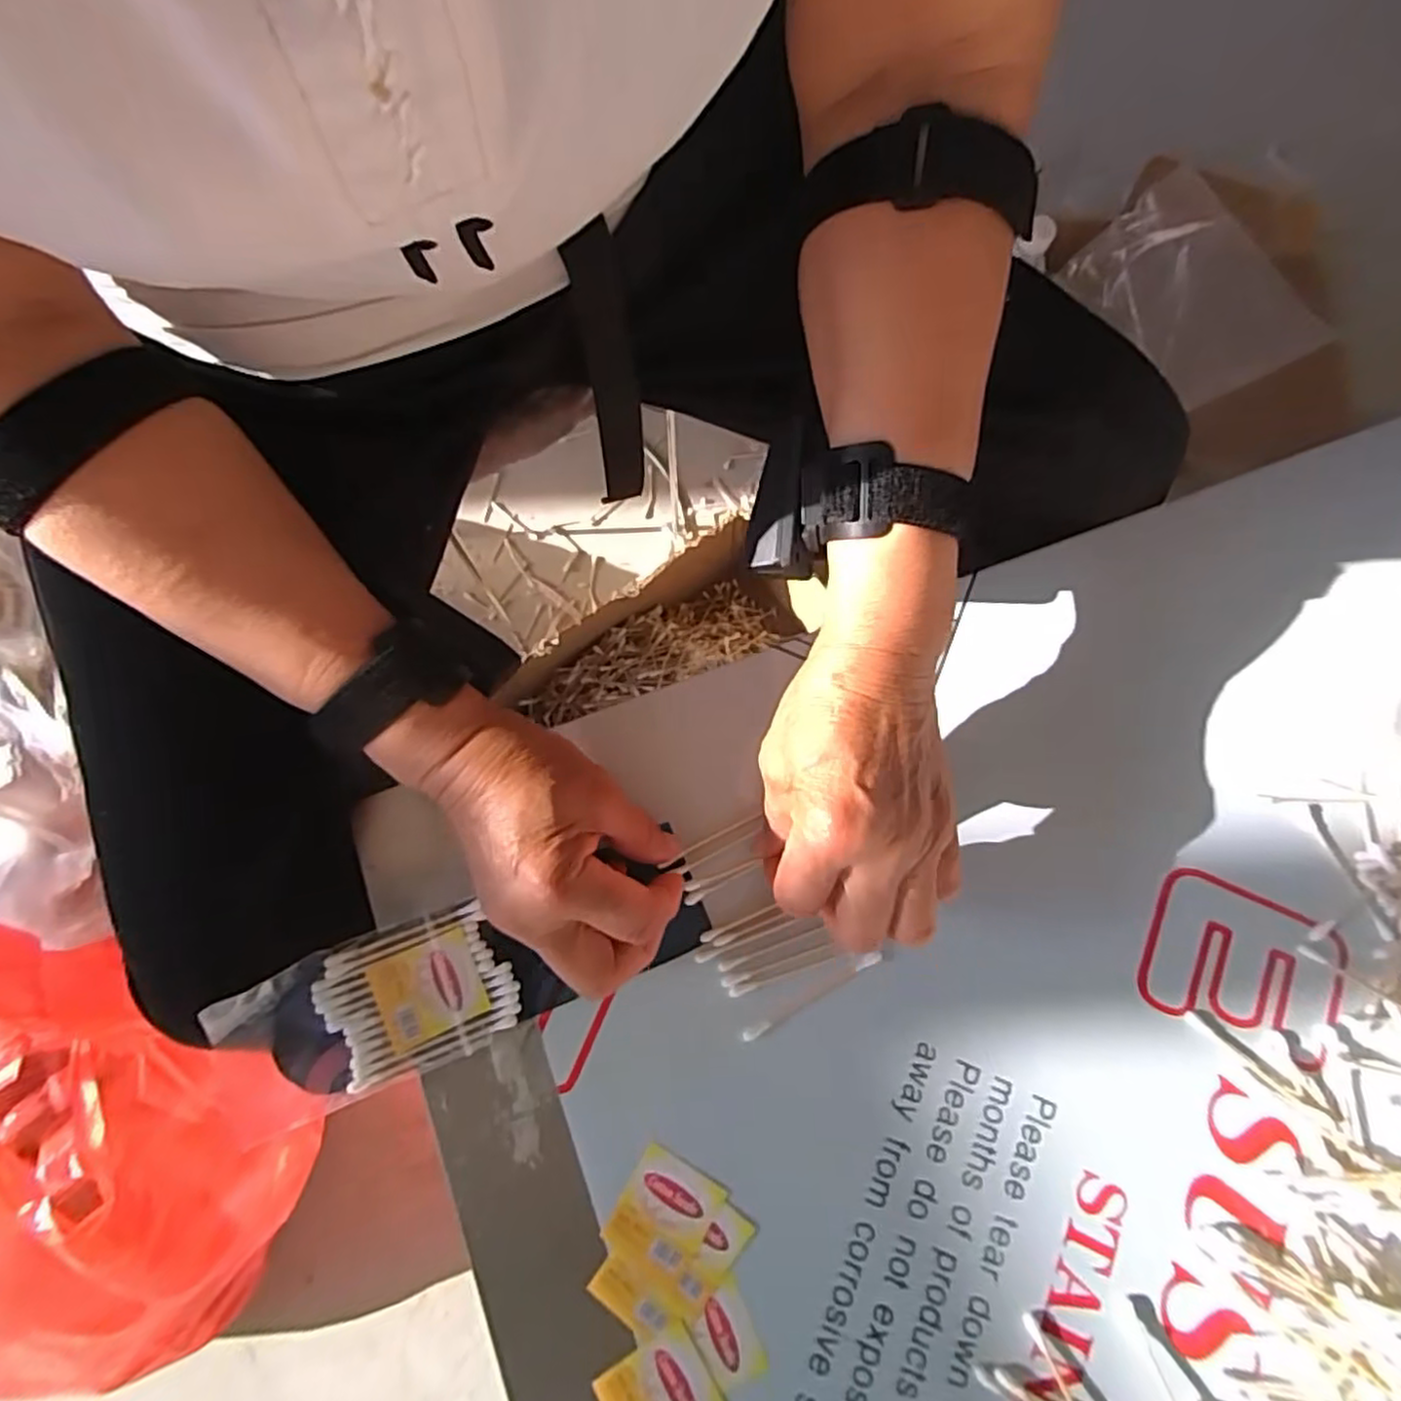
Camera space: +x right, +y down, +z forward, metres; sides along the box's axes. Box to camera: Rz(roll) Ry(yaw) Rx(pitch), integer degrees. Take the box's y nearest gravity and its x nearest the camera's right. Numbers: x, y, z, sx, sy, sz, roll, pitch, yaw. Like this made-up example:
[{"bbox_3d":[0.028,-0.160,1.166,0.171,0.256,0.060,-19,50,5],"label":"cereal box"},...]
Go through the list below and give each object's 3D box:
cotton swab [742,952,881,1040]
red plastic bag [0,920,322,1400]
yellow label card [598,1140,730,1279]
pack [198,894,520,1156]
[{"bbox_3d":[0.052,0.138,0.330,0.073,0.005,0.006,-29,80,-7],"label":"cotton swab"},{"bbox_3d":[-0.520,0.356,0.545,0.362,0.303,0.332,41,80,7],"label":"red plastic bag"},{"bbox_3d":[-0.016,0.224,0.309,0.039,0.004,0.041,31,79,5],"label":"yellow label card"},{"bbox_3d":[-0.145,0.138,0.314,0.117,0.012,0.063,-18,80,-12],"label":"pack"}]

